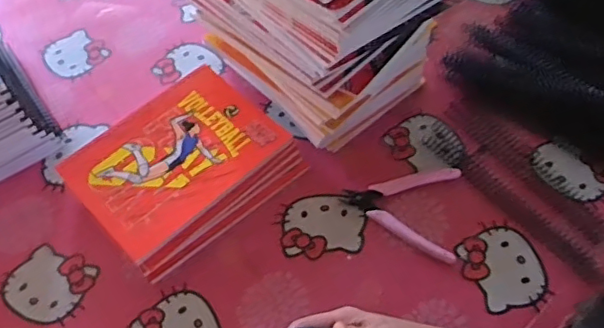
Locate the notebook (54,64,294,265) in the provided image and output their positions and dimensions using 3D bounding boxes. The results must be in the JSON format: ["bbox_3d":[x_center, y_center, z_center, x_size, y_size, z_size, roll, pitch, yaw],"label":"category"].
[{"bbox_3d":[-0.131,-0.013,0.585,0.197,0.009,0.145,-40,65,-21],"label":"notebook"}]

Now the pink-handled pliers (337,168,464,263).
[{"bbox_3d":[0.115,0.033,0.570,0.124,0.011,0.094,30,63,21],"label":"pink-handled pliers"}]

